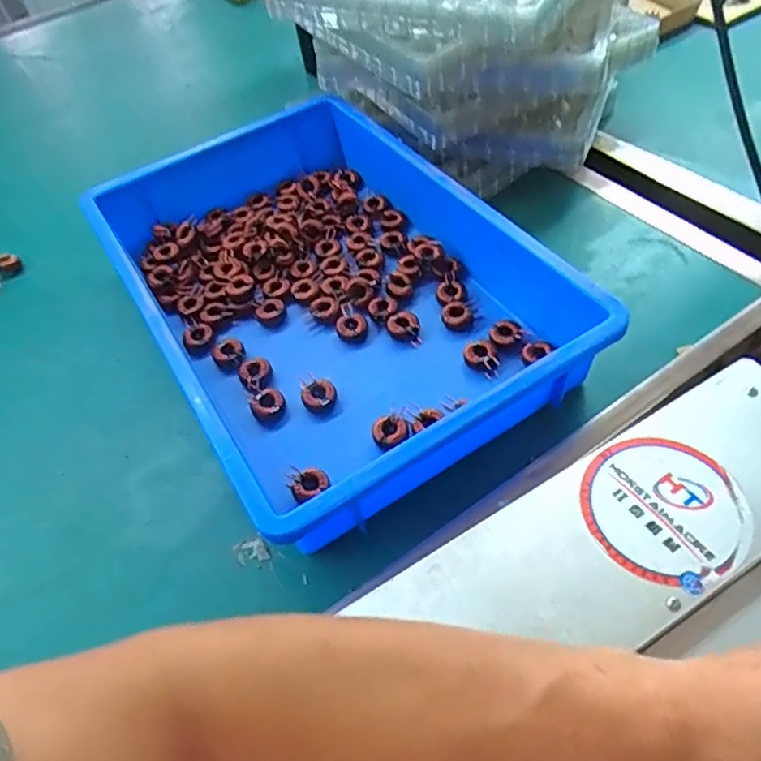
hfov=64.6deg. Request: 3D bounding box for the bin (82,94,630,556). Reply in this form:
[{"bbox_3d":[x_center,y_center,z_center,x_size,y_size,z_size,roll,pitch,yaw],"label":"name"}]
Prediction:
[{"bbox_3d":[-0.065,-0.100,0.551,0.292,0.090,0.474,-29,55,-16],"label":"bin"}]

